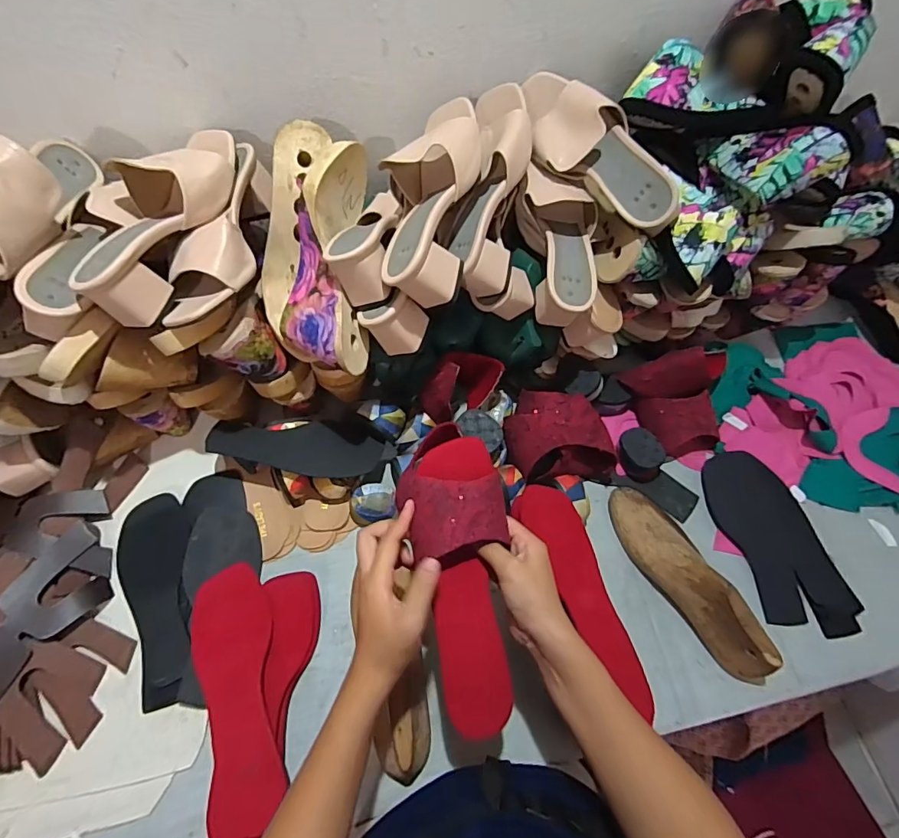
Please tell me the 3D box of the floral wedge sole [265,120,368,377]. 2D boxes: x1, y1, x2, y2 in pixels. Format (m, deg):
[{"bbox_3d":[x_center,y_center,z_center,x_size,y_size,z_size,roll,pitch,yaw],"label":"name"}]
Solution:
[{"bbox_3d":[-0.147,-0.176,0.520,0.121,0.093,0.265,-4,86,-6],"label":"floral wedge sole"}]

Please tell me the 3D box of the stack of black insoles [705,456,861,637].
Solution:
[{"bbox_3d":[0.416,0.153,0.612,0.112,0.015,0.235,-12,64,-10],"label":"stack of black insoles"}]

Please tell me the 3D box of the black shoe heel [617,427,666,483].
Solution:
[{"bbox_3d":[0.255,0.049,0.641,0.054,0.048,0.068,-35,70,-19],"label":"black shoe heel"}]

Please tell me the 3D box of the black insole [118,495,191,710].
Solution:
[{"bbox_3d":[-0.332,0.196,0.535,0.073,0.014,0.225,-13,64,-10],"label":"black insole"}]

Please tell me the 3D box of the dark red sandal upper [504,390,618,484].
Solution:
[{"bbox_3d":[0.141,0.016,0.621,0.133,0.070,0.121,-7,63,-7],"label":"dark red sandal upper"}]

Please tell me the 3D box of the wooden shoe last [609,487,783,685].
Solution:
[{"bbox_3d":[0.286,0.177,0.555,0.076,0.077,0.245,-32,69,-18],"label":"wooden shoe last"}]

